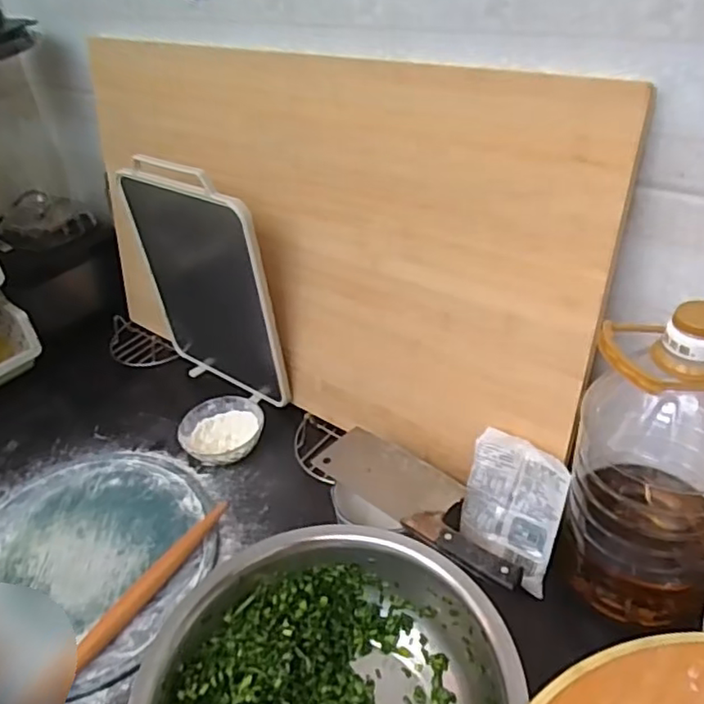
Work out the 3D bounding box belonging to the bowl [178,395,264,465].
[{"bbox_3d":[-0.189,0.123,0.926,0.119,0.053,0.112,-4,37,3],"label":"bowl"}]

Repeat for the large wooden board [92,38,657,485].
[{"bbox_3d":[-0.093,-0.147,0.869,0.888,0.488,0.034,20,31,35],"label":"large wooden board"}]

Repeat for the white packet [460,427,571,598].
[{"bbox_3d":[0.181,0.179,0.715,0.114,0.157,0.019,20,12,38],"label":"white packet"}]

